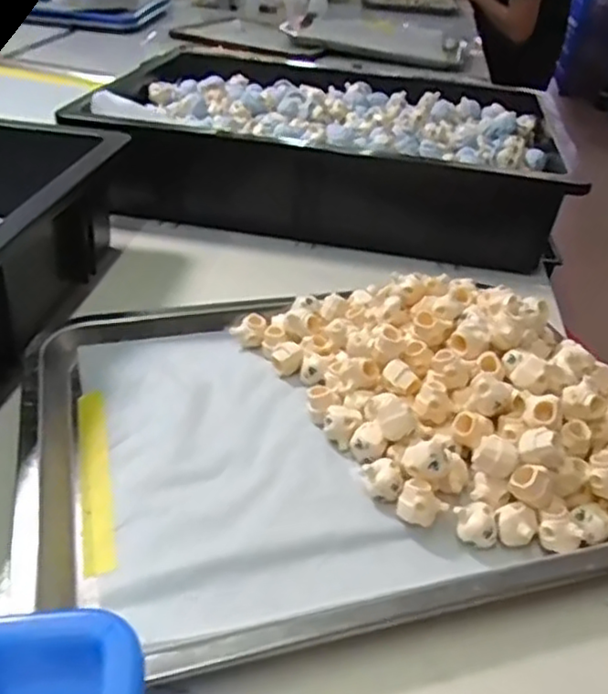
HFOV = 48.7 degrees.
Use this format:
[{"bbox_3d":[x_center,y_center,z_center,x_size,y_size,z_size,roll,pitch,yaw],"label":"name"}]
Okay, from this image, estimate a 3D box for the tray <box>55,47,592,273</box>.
[{"bbox_3d":[0.028,-0.202,0.695,0.430,0.104,0.285,8,35,4],"label":"tray"}]

